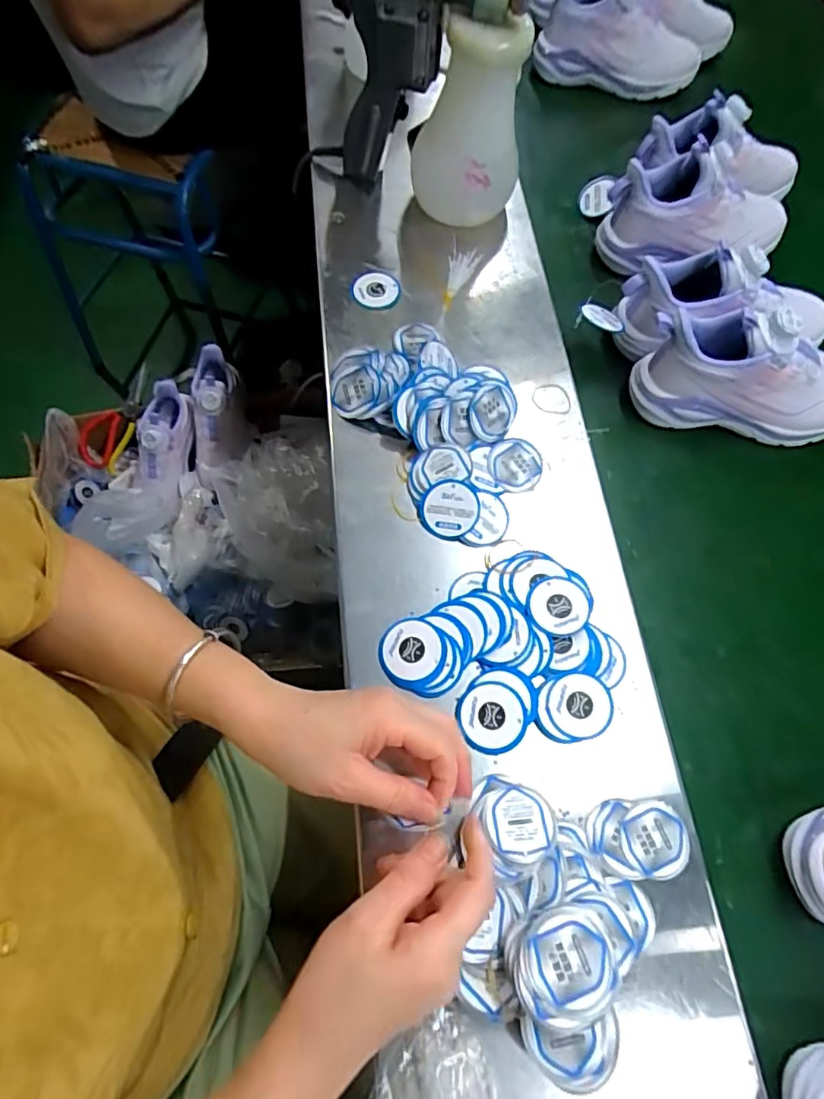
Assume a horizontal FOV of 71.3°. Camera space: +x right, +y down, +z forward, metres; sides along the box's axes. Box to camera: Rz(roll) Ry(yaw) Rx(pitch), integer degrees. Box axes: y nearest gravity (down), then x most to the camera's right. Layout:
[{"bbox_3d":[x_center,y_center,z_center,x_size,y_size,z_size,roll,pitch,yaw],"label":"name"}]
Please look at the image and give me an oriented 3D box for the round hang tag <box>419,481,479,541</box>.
[{"bbox_3d":[0.031,-0.033,0.479,0.049,0.005,0.048,0,88,8],"label":"round hang tag"}]

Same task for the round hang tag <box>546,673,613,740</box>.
[{"bbox_3d":[0.125,0.117,0.426,0.050,0.005,0.046,1,77,-5],"label":"round hang tag"}]

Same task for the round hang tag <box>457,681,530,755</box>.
[{"bbox_3d":[0.061,0.123,0.422,0.049,0.006,0.050,-1,70,2],"label":"round hang tag"}]

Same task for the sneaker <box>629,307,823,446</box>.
[{"bbox_3d":[0.319,-0.160,0.525,0.211,0.093,0.079,9,70,5],"label":"sneaker"}]

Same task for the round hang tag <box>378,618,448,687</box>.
[{"bbox_3d":[0.000,0.077,0.433,0.049,0.005,0.050,-1,70,2],"label":"round hang tag"}]

